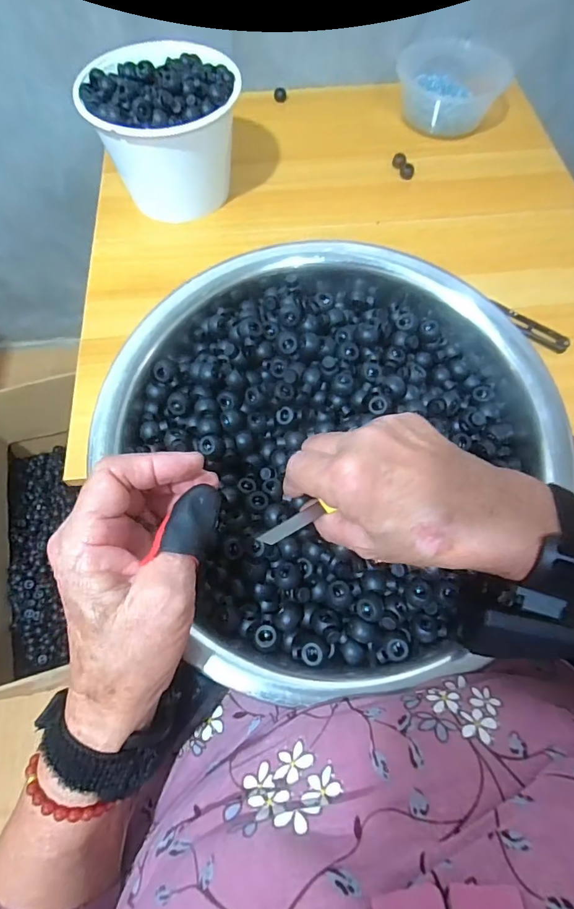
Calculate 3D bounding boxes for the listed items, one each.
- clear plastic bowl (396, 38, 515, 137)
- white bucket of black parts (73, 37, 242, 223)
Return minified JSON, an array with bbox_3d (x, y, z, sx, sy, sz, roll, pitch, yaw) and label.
[{"bbox_3d":[0.222,-0.514,0.617,0.136,0.050,0.149,30,70,11],"label":"clear plastic bowl"},{"bbox_3d":[-0.132,-0.361,0.504,0.153,0.131,0.149,0,67,-1],"label":"white bucket of black parts"}]

